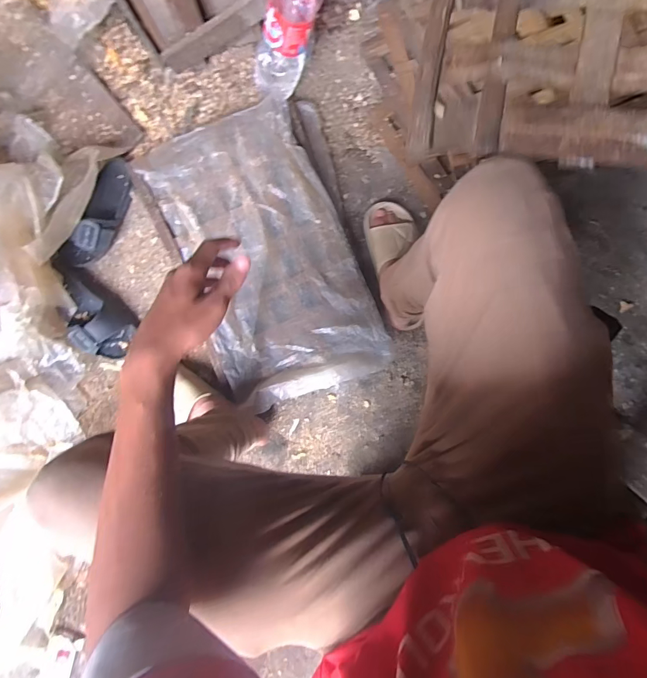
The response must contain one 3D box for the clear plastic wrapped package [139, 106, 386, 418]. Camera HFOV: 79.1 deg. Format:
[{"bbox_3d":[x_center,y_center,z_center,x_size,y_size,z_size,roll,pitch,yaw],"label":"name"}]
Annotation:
[{"bbox_3d":[-0.107,-0.168,0.791,0.361,0.054,0.578,-22,87,1],"label":"clear plastic wrapped package"}]

